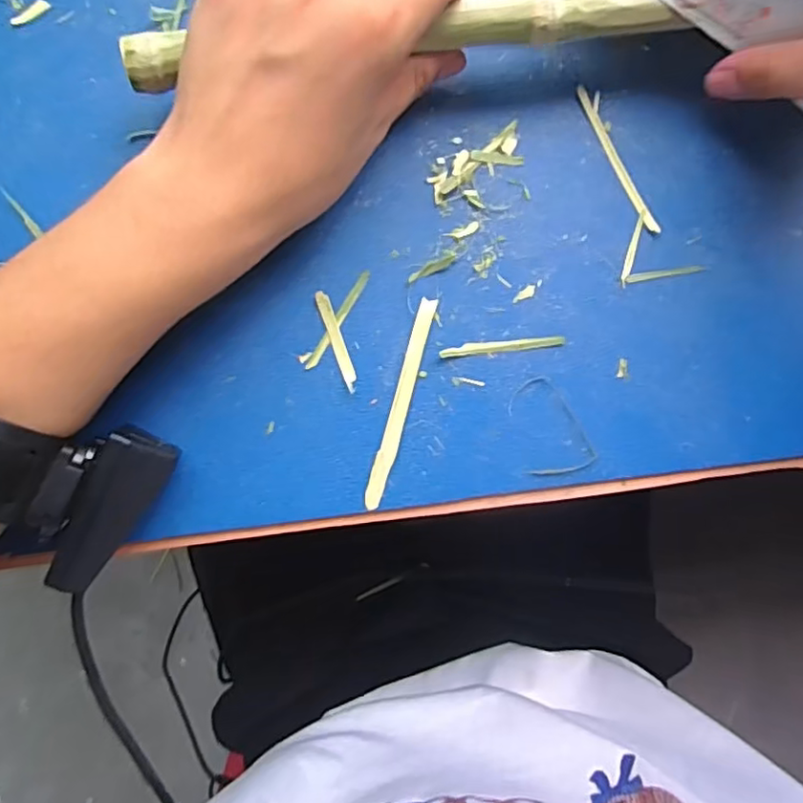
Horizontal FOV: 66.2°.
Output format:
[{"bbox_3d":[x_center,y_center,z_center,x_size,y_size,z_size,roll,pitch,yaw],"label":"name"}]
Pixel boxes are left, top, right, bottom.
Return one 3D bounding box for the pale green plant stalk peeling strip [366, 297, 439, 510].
[{"bbox_3d":[0.000,0.001,0.296,0.009,0.004,0.103,16,88,0],"label":"pale green plant stalk peeling strip"}]

